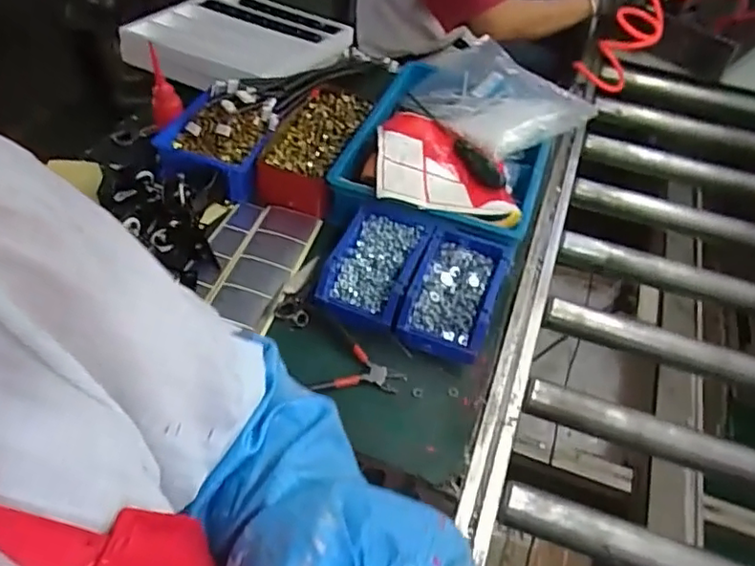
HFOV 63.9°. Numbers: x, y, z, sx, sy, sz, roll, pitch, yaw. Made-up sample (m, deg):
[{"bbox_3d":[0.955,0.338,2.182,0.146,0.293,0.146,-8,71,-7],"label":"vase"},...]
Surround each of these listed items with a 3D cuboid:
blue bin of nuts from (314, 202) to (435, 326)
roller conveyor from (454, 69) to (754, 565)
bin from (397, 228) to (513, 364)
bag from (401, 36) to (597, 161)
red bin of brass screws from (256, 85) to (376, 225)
[{"bbox_3d":[-0.003,-0.025,0.778,0.103,0.055,0.154,17,49,11],"label":"blue bin of nuts"},{"bbox_3d":[0.618,-0.002,0.973,0.706,0.108,1.091,22,50,15],"label":"roller conveyor"},{"bbox_3d":[0.099,0.016,0.774,0.107,0.067,0.164,18,49,11],"label":"bin"},{"bbox_3d":[0.186,-0.304,0.998,0.202,0.059,0.264,-28,56,-26],"label":"bag"},{"bbox_3d":[-0.093,-0.214,0.942,0.119,0.066,0.238,13,49,7],"label":"red bin of brass screws"}]

